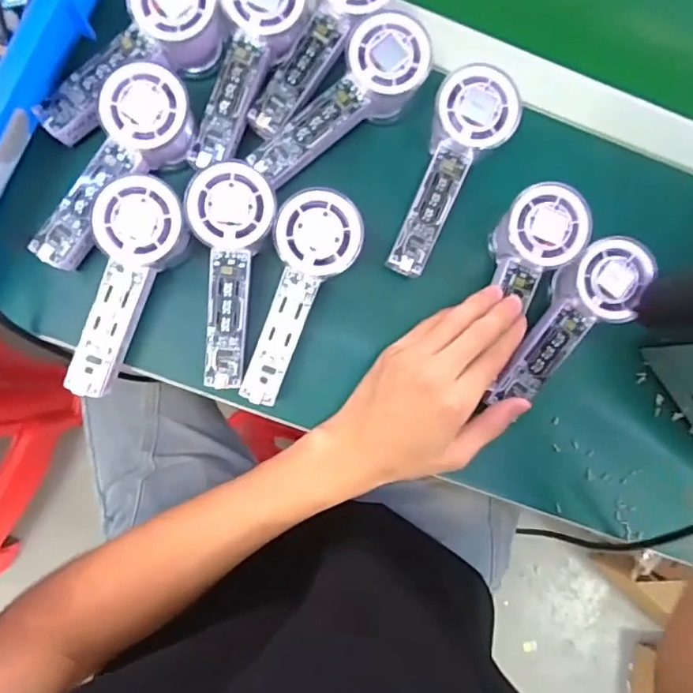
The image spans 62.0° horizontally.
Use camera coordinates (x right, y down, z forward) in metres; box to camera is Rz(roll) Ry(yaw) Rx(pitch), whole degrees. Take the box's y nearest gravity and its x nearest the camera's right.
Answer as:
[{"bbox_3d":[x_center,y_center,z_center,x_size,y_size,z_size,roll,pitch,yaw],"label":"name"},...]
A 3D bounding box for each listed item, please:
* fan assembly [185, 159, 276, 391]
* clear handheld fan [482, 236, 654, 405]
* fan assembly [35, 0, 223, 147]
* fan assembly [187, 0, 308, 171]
[{"bbox_3d":[-0.081,-0.048,0.396,0.053,0.034,0.146,4,98,-6],"label":"fan assembly"},{"bbox_3d":[0.155,-0.016,0.406,0.050,0.026,0.139,38,100,-2],"label":"clear handheld fan"},{"bbox_3d":[-0.147,-0.196,0.397,0.144,0.036,0.065,-39,90,6],"label":"fan assembly"},{"bbox_3d":[-0.070,-0.194,0.401,0.054,0.024,0.146,20,96,-5],"label":"fan assembly"}]

